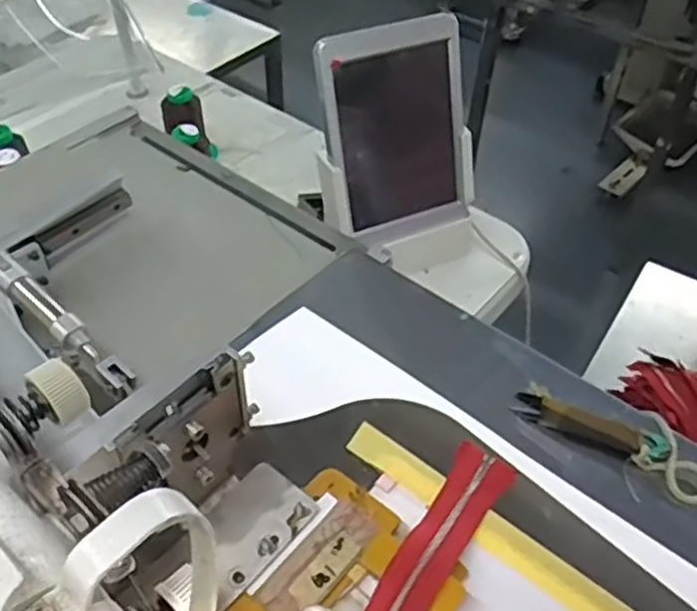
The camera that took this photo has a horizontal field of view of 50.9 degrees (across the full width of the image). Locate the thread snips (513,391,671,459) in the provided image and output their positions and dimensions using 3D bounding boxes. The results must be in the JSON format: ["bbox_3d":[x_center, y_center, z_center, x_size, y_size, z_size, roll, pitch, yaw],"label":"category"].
[{"bbox_3d":[0.168,0.084,0.510,0.103,0.010,0.022,19,49,15],"label":"thread snips"}]

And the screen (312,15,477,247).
[{"bbox_3d":[0.047,-0.161,0.730,0.172,0.222,0.038,-21,34,-23],"label":"screen"}]

